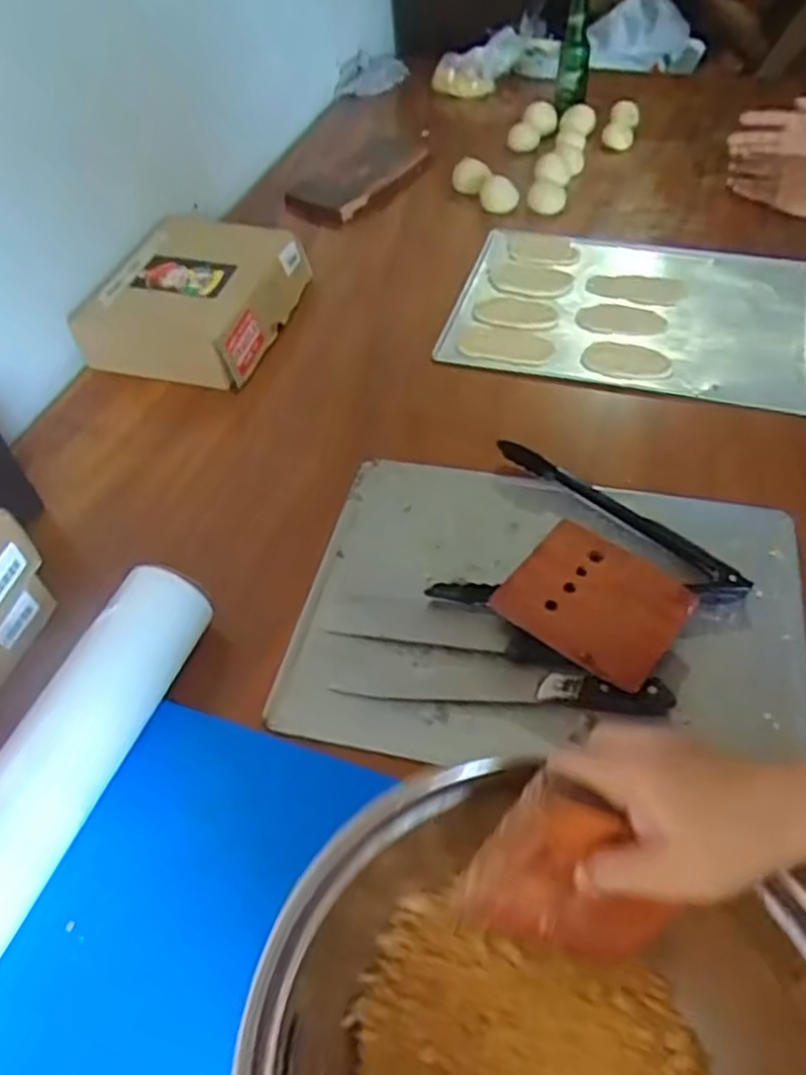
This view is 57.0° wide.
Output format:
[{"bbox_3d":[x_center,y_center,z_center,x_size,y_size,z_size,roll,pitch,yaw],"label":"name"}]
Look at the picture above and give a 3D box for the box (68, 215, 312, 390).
[{"bbox_3d":[-0.277,-0.324,1.001,0.222,0.104,0.250,10,51,13],"label":"box"}]

